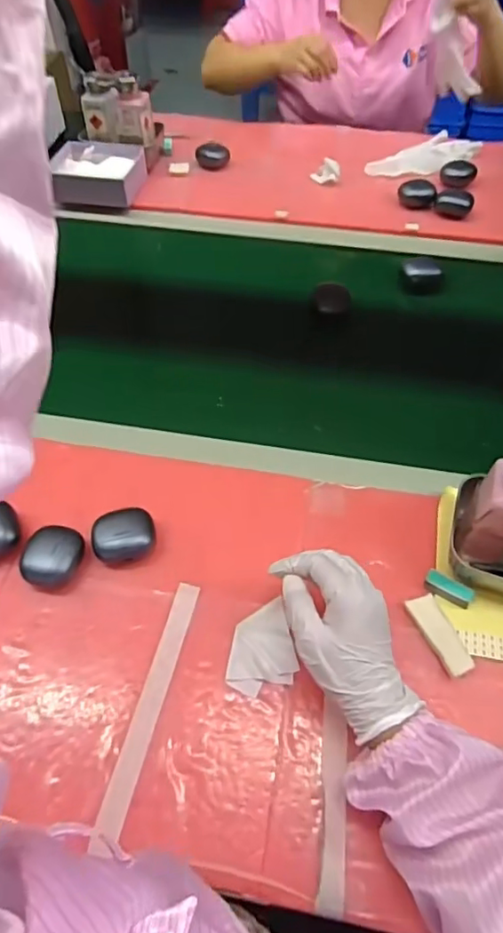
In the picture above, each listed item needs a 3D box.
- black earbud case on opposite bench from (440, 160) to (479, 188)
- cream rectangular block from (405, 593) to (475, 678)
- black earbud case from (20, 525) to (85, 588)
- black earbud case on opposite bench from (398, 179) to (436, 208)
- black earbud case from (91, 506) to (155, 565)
[{"bbox_3d":[0.347,-0.491,0.928,0.056,0.033,0.037,13,54,10],"label":"black earbud case on opposite bench"},{"bbox_3d":[0.161,0.143,0.471,0.026,0.010,0.069,-20,56,-14],"label":"cream rectangular block"},{"bbox_3d":[-0.181,0.082,0.506,0.045,0.027,0.055,16,55,12],"label":"black earbud case"},{"bbox_3d":[0.267,-0.437,0.893,0.056,0.030,0.050,12,54,9],"label":"black earbud case on opposite bench"},{"bbox_3d":[-0.119,0.066,0.519,0.056,0.021,0.051,-6,53,-4],"label":"black earbud case"}]

